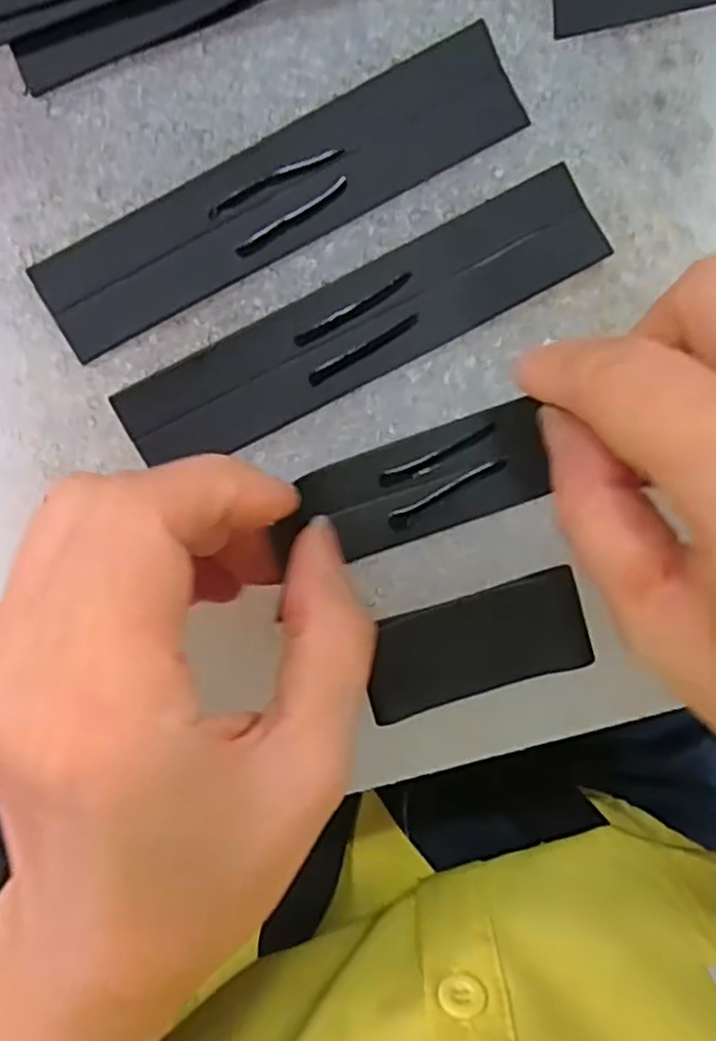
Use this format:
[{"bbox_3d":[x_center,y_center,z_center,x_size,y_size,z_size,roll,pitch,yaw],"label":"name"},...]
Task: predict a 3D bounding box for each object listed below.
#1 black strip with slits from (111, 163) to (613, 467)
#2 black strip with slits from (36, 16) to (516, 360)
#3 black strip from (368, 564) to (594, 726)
[{"bbox_3d":[0.000,-0.049,0.187,0.124,0.004,0.026,-28,98,3],"label":"black strip with slits"},{"bbox_3d":[-0.020,-0.080,0.182,0.123,0.004,0.027,-27,98,3],"label":"black strip with slits"},{"bbox_3d":[0.031,0.033,0.195,0.058,0.004,0.026,-17,93,2],"label":"black strip"}]

